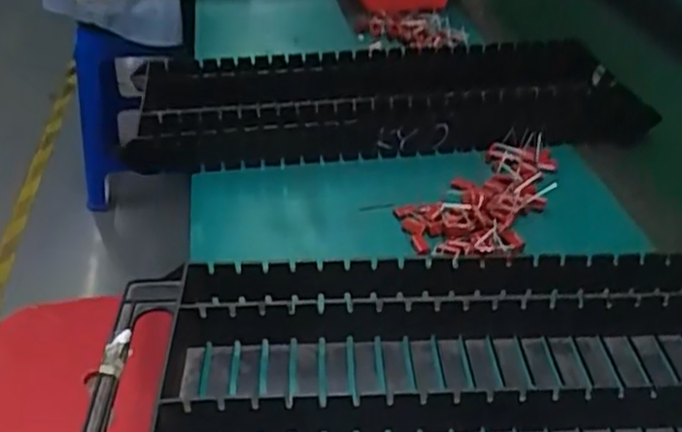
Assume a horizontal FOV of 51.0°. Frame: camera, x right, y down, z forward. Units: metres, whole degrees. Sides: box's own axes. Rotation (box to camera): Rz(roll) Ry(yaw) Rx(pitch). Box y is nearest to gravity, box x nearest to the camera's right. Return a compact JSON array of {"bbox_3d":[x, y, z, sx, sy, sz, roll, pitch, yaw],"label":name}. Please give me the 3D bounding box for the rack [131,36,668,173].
[{"bbox_3d":[0.030,-0.100,0.596,0.408,0.034,0.161,-7,36,-11],"label":"rack"}]

